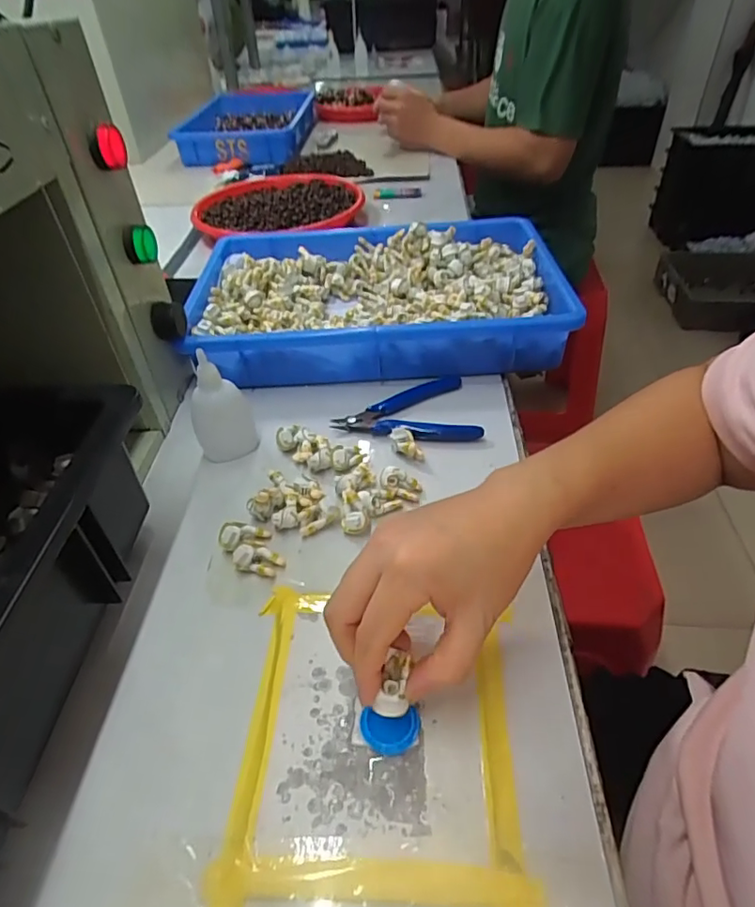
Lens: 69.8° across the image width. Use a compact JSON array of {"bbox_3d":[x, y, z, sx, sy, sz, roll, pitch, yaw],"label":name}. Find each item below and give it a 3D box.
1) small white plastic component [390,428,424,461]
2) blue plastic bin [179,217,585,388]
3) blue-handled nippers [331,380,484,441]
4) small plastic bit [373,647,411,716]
[{"bbox_3d":[0.023,-0.007,0.432,0.019,0.013,0.030,-16,45,-14],"label":"small white plastic component"},{"bbox_3d":[-0.002,-0.174,0.570,0.361,0.063,0.245,-1,43,1],"label":"blue plastic bin"},{"bbox_3d":[0.023,-0.035,0.464,0.118,0.012,0.078,-8,43,-6],"label":"blue-handled nippers"},{"bbox_3d":[0.009,0.114,0.270,0.015,0.012,0.031,7,52,6],"label":"small plastic bit"}]

